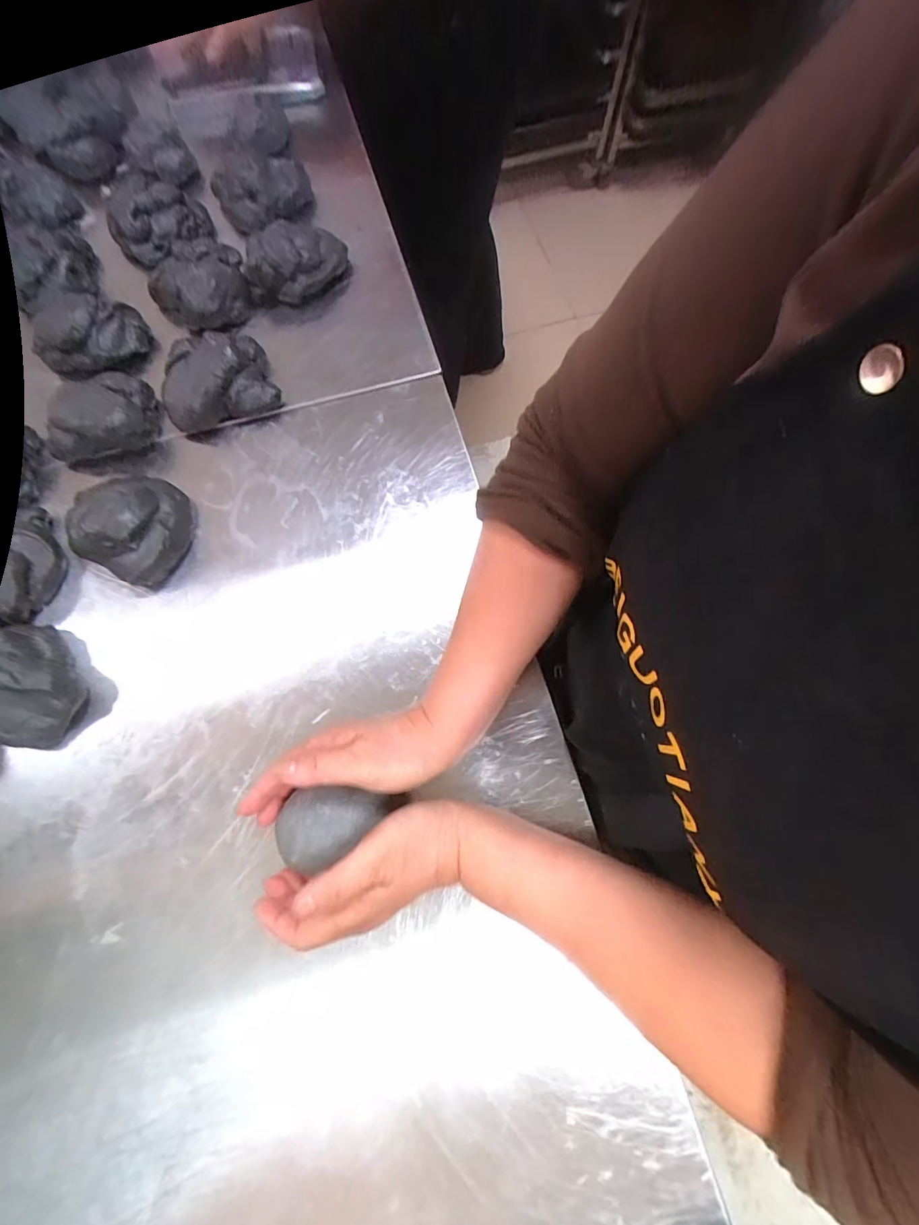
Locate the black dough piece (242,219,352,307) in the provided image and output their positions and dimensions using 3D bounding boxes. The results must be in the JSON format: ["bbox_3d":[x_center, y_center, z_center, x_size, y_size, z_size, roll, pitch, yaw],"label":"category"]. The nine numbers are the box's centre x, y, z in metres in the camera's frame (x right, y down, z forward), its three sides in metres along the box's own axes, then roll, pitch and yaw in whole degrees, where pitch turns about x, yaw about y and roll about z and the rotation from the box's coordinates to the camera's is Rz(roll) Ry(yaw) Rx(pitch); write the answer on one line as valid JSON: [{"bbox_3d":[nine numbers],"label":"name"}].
[{"bbox_3d":[-0.168,-0.362,0.507,0.106,0.050,0.065,-15,73,-4],"label":"black dough piece"}]

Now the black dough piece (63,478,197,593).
[{"bbox_3d":[-0.283,-0.079,0.422,0.103,0.040,0.090,24,74,8],"label":"black dough piece"}]

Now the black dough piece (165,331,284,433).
[{"bbox_3d":[-0.230,-0.223,0.468,0.096,0.042,0.089,0,72,1],"label":"black dough piece"}]

